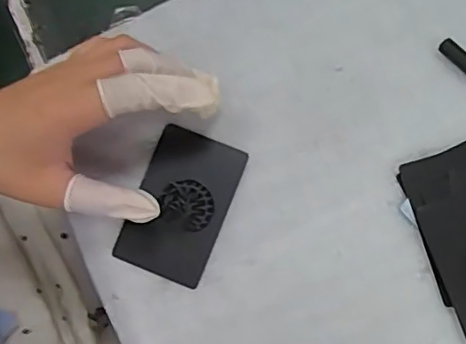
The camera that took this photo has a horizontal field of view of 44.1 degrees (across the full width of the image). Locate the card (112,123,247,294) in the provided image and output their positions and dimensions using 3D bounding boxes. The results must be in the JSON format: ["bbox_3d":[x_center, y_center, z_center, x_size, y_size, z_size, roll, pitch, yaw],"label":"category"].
[{"bbox_3d":[-0.030,0.019,0.334,0.051,0.004,0.084,22,82,2],"label":"card"}]

